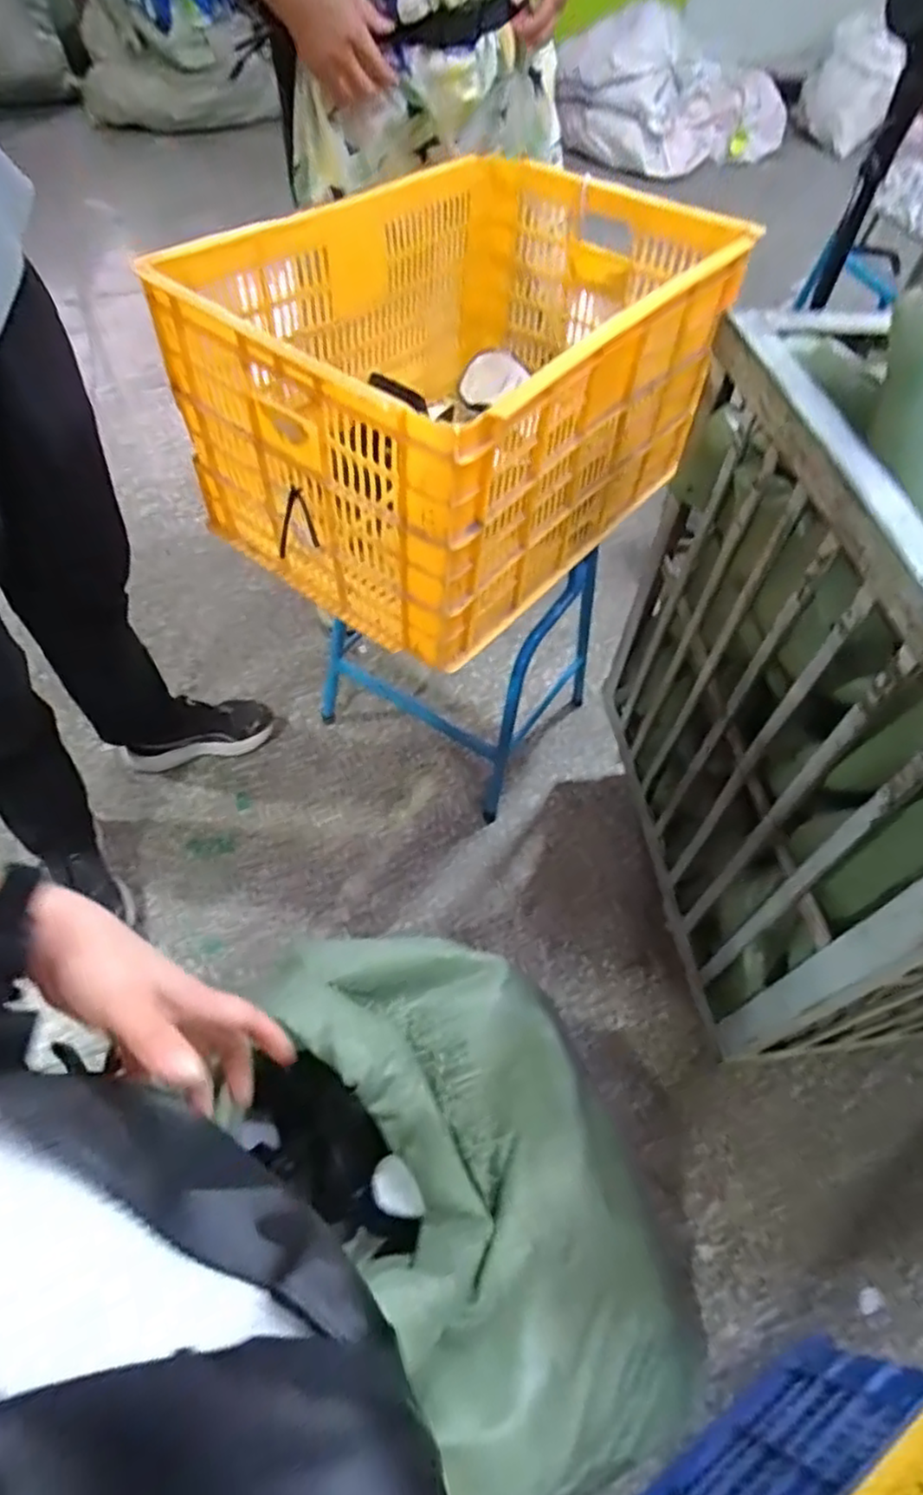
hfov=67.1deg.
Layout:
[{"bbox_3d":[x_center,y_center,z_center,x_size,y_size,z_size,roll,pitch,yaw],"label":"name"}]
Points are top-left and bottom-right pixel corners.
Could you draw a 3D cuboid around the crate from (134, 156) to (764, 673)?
[{"bbox_3d":[0.016,-0.448,0.856,0.412,0.293,0.621,32,58,18],"label":"crate"}]

